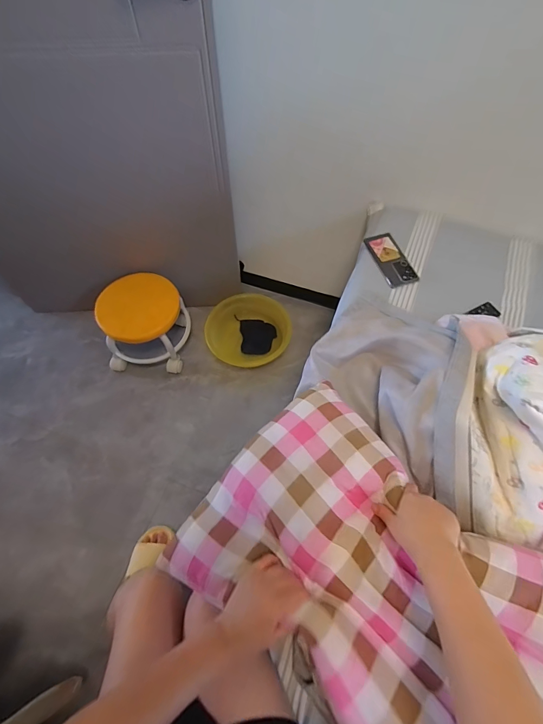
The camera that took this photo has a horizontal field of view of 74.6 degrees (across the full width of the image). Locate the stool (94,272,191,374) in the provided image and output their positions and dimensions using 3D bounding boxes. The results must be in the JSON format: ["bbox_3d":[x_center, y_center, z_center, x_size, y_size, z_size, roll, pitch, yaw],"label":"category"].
[{"bbox_3d":[-0.419,-0.127,1.173,0.247,0.230,0.237,3,62,2],"label":"stool"}]

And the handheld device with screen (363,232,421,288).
[{"bbox_3d":[0.293,-0.255,0.883,0.079,0.010,0.167,-17,63,-8],"label":"handheld device with screen"}]

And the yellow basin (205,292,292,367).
[{"bbox_3d":[-0.080,-0.112,1.284,0.288,0.086,0.257,24,65,12],"label":"yellow basin"}]

